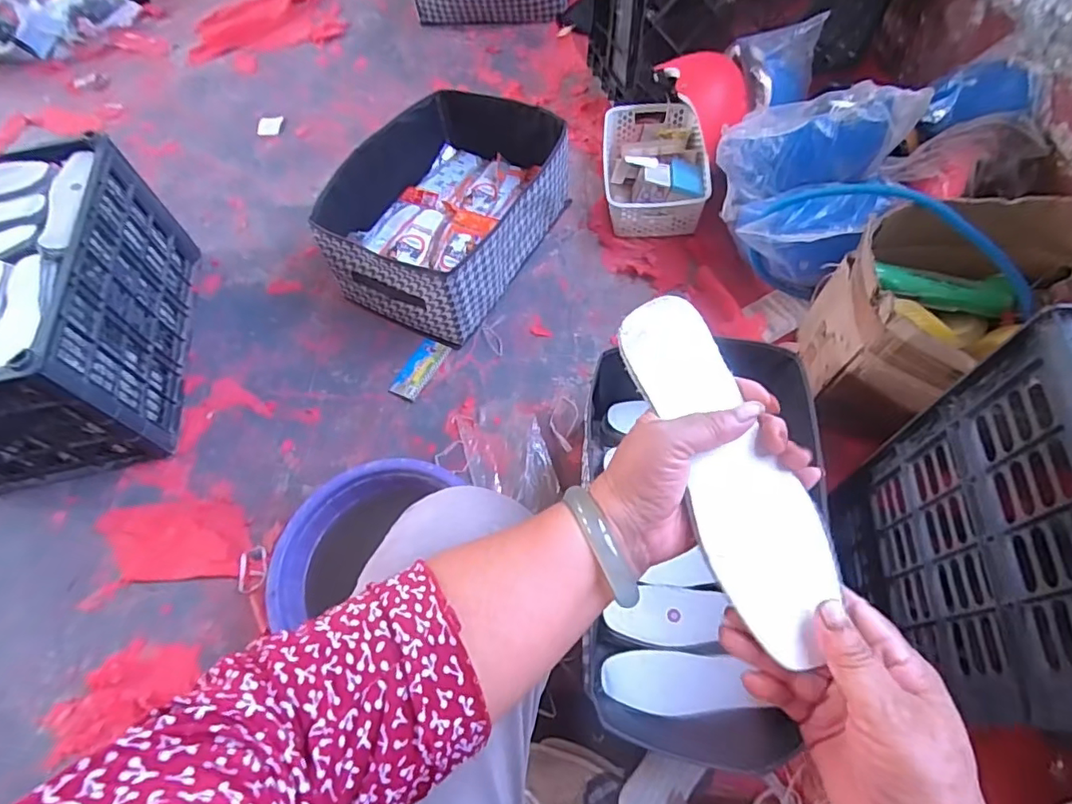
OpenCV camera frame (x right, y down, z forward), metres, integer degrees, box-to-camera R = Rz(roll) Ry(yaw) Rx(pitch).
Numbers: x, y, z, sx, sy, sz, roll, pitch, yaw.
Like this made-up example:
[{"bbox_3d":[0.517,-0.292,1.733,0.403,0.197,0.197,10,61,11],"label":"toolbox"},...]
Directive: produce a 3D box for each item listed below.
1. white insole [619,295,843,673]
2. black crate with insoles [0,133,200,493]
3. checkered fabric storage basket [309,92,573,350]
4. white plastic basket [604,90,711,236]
[{"bbox_3d":[0.114,0.034,0.321,0.065,0.012,0.212,-19,76,-1],"label":"white insole"},{"bbox_3d":[-0.840,-0.142,0.924,0.362,0.279,0.478,-12,61,-2],"label":"black crate with insoles"},{"bbox_3d":[-0.159,-0.363,1.045,0.327,0.189,0.446,23,66,16],"label":"checkered fabric storage basket"},{"bbox_3d":[0.237,-0.477,1.124,0.194,0.100,0.305,2,62,6],"label":"white plastic basket"}]

